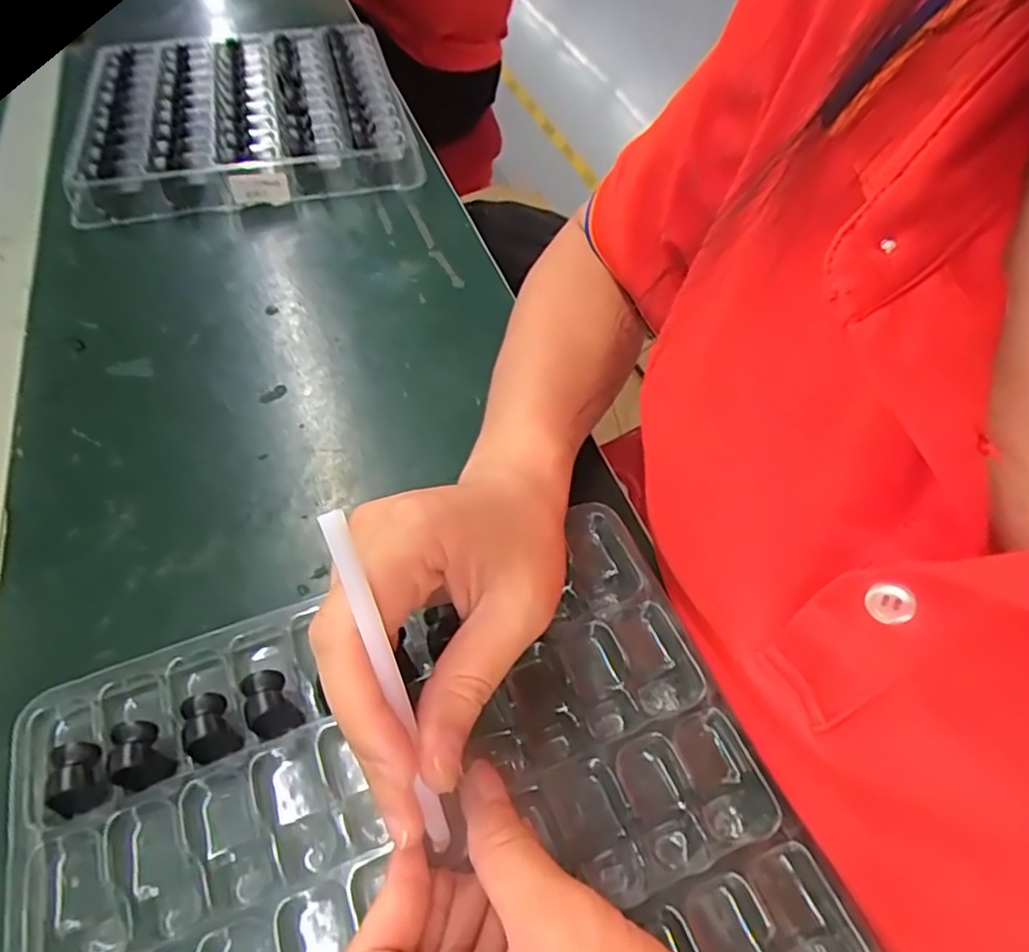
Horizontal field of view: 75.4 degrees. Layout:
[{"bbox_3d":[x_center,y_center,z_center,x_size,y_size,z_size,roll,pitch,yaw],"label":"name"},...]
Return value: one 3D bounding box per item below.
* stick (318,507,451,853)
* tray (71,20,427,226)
[{"bbox_3d":[-0.033,0.060,0.185,0.007,0.112,0.004,-19,20,-15],"label":"stick"},{"bbox_3d":[-0.232,-0.316,0.579,0.259,0.037,0.272,-12,54,-9],"label":"tray"}]

